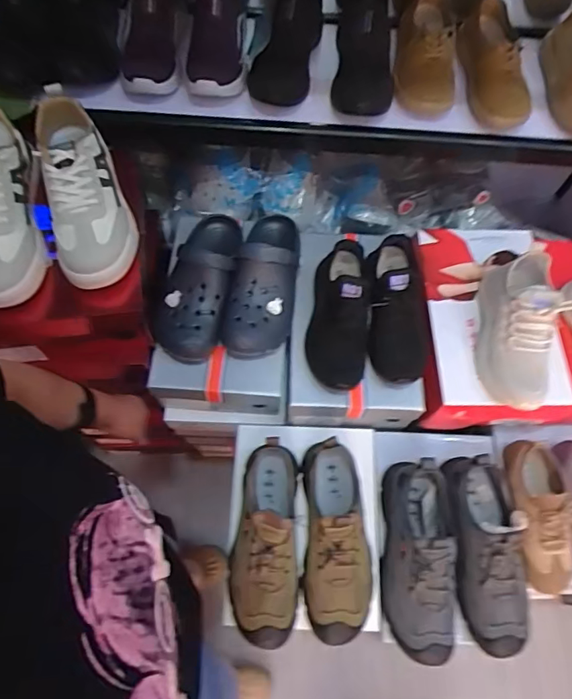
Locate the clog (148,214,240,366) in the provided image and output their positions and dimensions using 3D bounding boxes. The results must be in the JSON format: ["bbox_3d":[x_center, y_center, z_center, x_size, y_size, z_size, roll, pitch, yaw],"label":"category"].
[{"bbox_3d":[-0.134,-0.116,0.783,0.106,0.085,0.255,13,64,3],"label":"clog"}]

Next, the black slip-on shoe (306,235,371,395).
[{"bbox_3d":[0.080,-0.056,0.753,0.086,0.087,0.221,1,79,-3],"label":"black slip-on shoe"}]

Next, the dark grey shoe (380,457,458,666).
[{"bbox_3d":[0.193,0.290,0.708,0.093,0.104,0.257,9,64,1],"label":"dark grey shoe"}]

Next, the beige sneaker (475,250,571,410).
[{"bbox_3d":[0.338,-0.035,0.726,0.078,0.110,0.225,11,64,2],"label":"beige sneaker"}]

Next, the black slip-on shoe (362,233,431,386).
[{"bbox_3d":[0.163,-0.063,0.763,0.087,0.085,0.222,-1,78,-4],"label":"black slip-on shoe"}]

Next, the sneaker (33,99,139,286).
[{"bbox_3d":[-0.266,-0.213,0.666,0.092,0.081,0.252,-15,66,-11],"label":"sneaker"}]

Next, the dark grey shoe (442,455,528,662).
[{"bbox_3d":[0.291,0.287,0.707,0.082,0.090,0.247,-2,64,-5],"label":"dark grey shoe"}]

